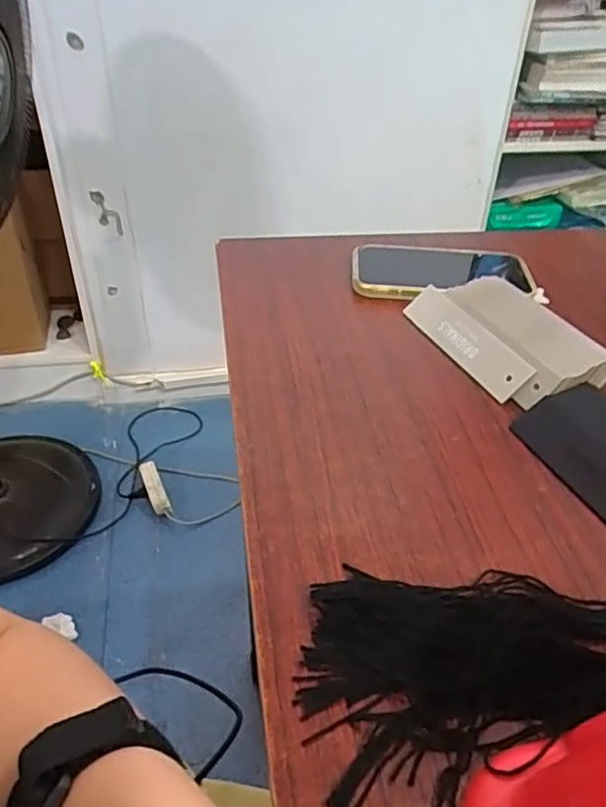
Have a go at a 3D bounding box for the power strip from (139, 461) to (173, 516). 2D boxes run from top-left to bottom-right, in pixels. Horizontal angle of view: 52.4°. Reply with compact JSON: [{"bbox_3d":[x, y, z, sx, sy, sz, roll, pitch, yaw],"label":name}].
[{"bbox_3d":[-0.303,0.171,1.257,0.035,0.033,0.113,-19,73,-23],"label":"power strip"}]

